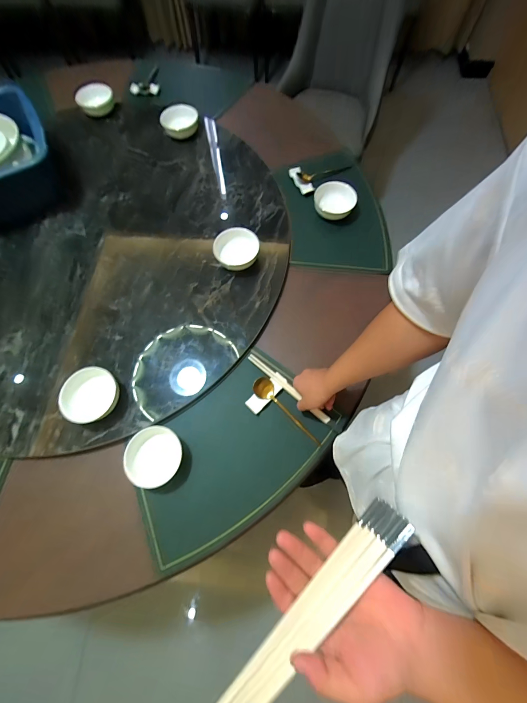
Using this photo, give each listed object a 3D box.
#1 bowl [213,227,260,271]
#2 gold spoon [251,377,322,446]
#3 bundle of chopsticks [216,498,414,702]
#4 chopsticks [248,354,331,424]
[{"bbox_3d":[-0.072,-0.269,0.770,0.107,0.060,0.116,0,68,0],"label":"bowl"},{"bbox_3d":[0.055,0.135,0.661,0.197,0.027,0.047,45,74,-1],"label":"gold spoon"},{"bbox_3d":[0.050,0.269,0.295,0.043,0.015,0.268,43,81,15],"label":"bundle of chopsticks"},{"bbox_3d":[0.057,0.082,0.669,0.233,0.018,0.018,39,74,13],"label":"chopsticks"}]

